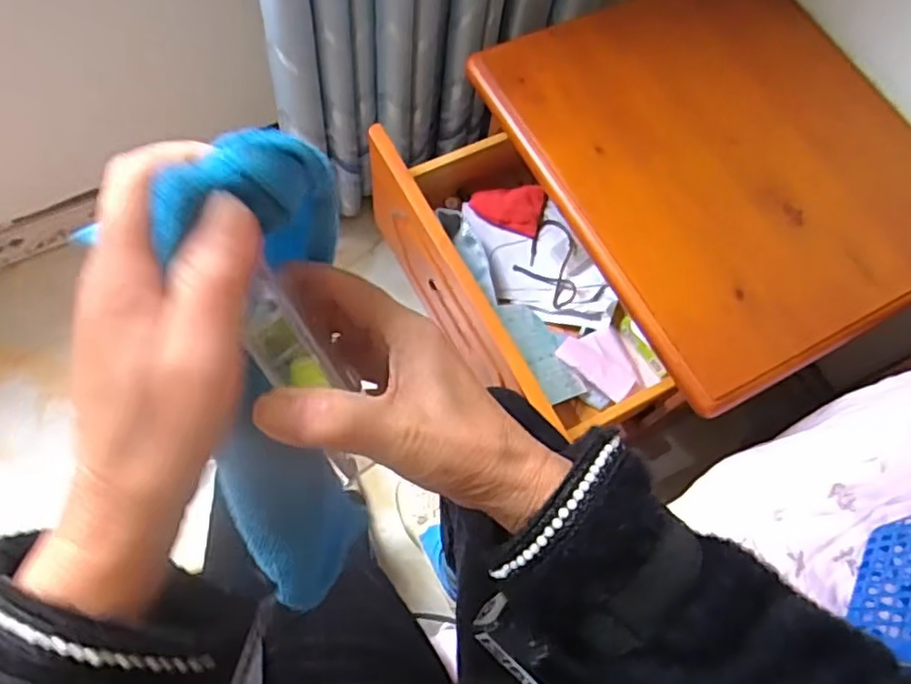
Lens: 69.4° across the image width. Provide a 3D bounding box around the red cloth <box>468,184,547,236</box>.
[{"bbox_3d":[0.070,-0.186,0.882,0.095,0.027,0.068,11,68,1],"label":"red cloth"}]

